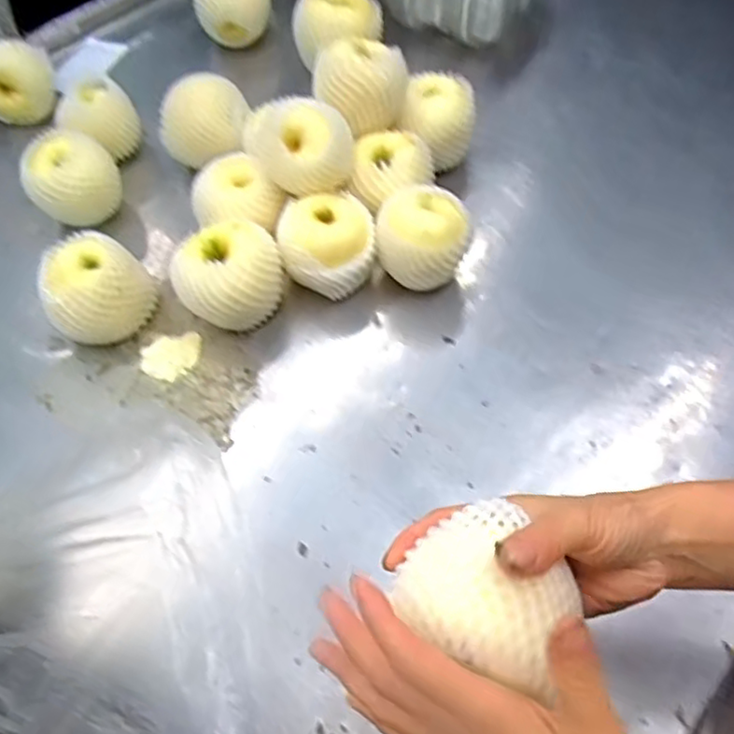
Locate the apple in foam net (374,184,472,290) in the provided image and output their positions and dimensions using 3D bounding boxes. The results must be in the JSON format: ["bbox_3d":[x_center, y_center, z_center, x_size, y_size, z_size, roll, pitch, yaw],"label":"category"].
[{"bbox_3d":[0.057,-0.122,0.631,0.091,0.090,0.082,11,59,11],"label":"apple in foam net"}]

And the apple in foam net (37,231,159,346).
[{"bbox_3d":[-0.259,-0.073,0.615,0.092,0.085,0.085,-3,57,2],"label":"apple in foam net"}]

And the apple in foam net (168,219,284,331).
[{"bbox_3d":[-0.130,-0.081,0.615,0.099,0.087,0.091,-6,57,0],"label":"apple in foam net"}]

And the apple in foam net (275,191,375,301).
[{"bbox_3d":[-0.038,-0.117,0.635,0.089,0.088,0.084,-2,57,3],"label":"apple in foam net"}]

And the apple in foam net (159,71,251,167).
[{"bbox_3d":[-0.183,-0.272,0.731,0.103,0.094,0.085,-17,58,-7],"label":"apple in foam net"}]

